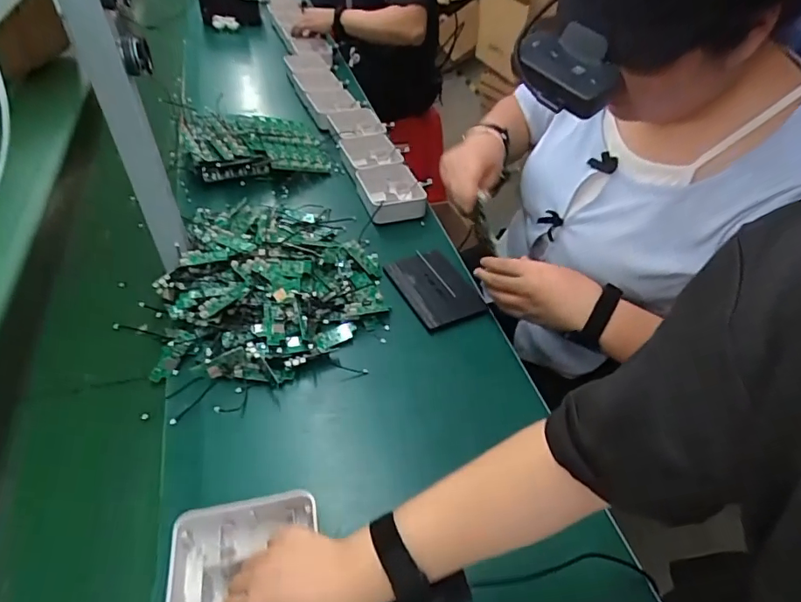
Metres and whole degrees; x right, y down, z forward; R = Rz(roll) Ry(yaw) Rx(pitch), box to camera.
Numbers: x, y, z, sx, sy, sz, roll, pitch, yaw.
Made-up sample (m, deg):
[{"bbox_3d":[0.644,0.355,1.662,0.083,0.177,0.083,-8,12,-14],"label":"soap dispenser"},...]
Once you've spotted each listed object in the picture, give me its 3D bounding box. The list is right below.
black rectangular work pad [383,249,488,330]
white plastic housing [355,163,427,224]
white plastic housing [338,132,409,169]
[{"bbox_3d":[0.047,-0.023,0.755,0.091,0.009,0.150,-21,48,-20],"label":"black rectangular work pad"},{"bbox_3d":[-0.017,-0.188,0.906,0.104,0.048,0.135,-11,45,-11],"label":"white plastic housing"},{"bbox_3d":[-0.048,-0.292,1.001,0.112,0.032,0.125,-15,46,-16],"label":"white plastic housing"}]

